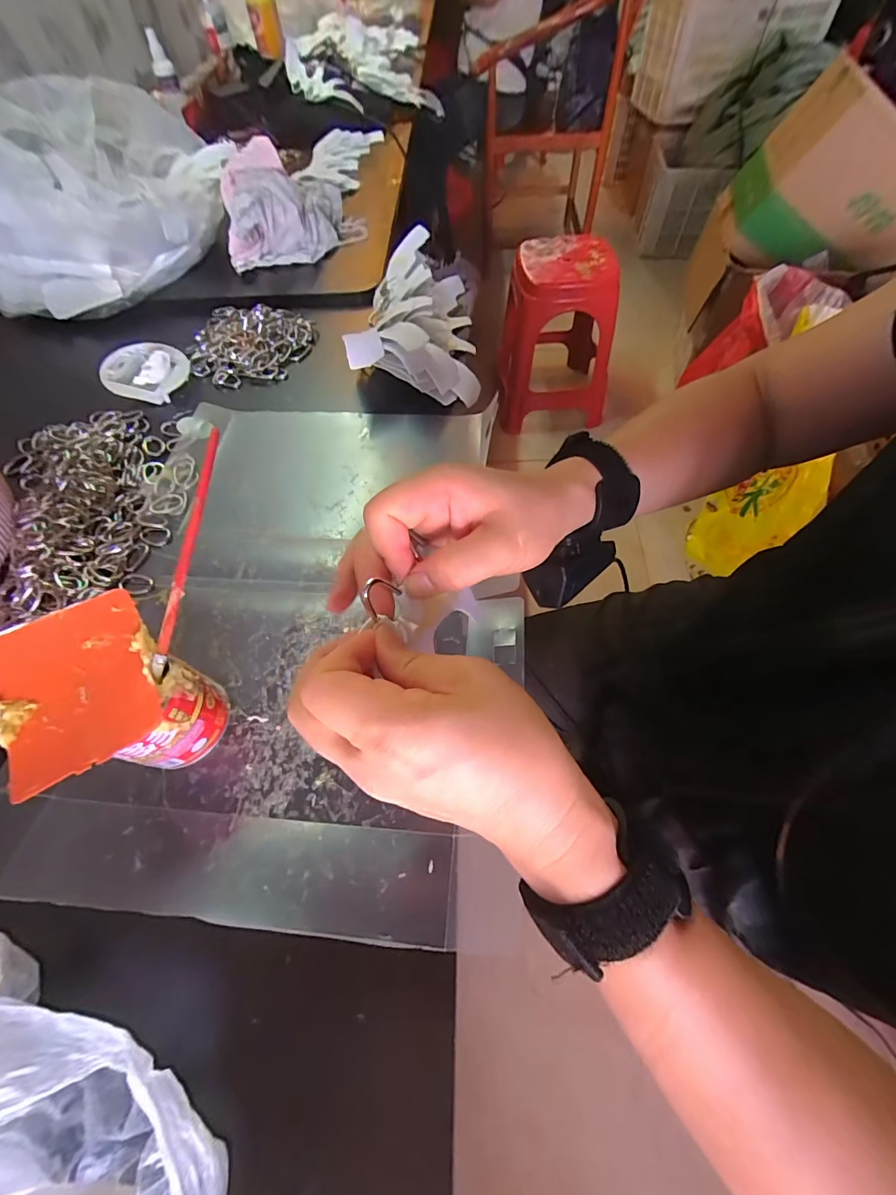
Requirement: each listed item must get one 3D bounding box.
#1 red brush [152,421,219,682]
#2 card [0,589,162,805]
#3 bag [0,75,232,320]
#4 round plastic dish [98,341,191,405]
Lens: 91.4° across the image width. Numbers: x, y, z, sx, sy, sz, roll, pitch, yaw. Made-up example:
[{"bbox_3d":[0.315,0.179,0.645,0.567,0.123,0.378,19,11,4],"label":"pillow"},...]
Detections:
[{"bbox_3d":[-0.161,-0.033,0.273,0.007,0.006,0.162,4,76,4],"label":"red brush"},{"bbox_3d":[-0.212,0.049,0.250,0.076,0.009,0.100,-28,68,-16],"label":"card"},{"bbox_3d":[-0.452,-0.513,0.555,0.293,0.152,0.257,-6,61,-1],"label":"bag"},{"bbox_3d":[-0.338,-0.253,0.487,0.070,0.030,0.076,2,61,4],"label":"round plastic dish"}]

